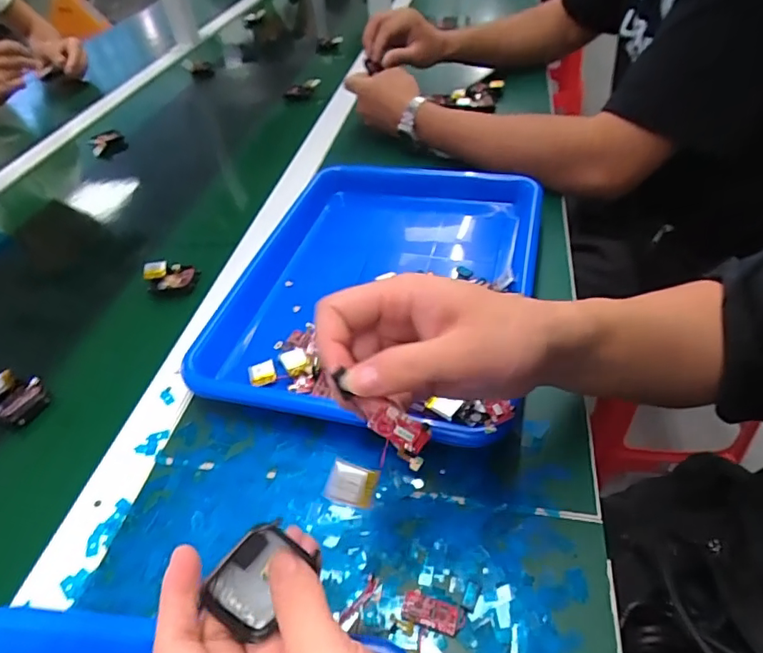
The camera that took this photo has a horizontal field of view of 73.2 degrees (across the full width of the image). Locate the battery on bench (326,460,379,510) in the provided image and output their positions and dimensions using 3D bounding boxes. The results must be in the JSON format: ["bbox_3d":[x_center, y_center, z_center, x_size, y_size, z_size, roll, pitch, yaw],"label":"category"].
[{"bbox_3d":[-0.014,0.077,0.250,0.023,0.004,0.019,17,87,-3],"label":"battery on bench"}]

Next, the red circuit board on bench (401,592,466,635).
[{"bbox_3d":[0.028,0.157,0.280,0.033,0.006,0.015,9,47,15],"label":"red circuit board on bench"}]

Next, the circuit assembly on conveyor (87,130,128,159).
[{"bbox_3d":[-0.422,-0.281,0.797,0.050,0.028,0.042,-28,49,-21],"label":"circuit assembly on conveyor"}]

